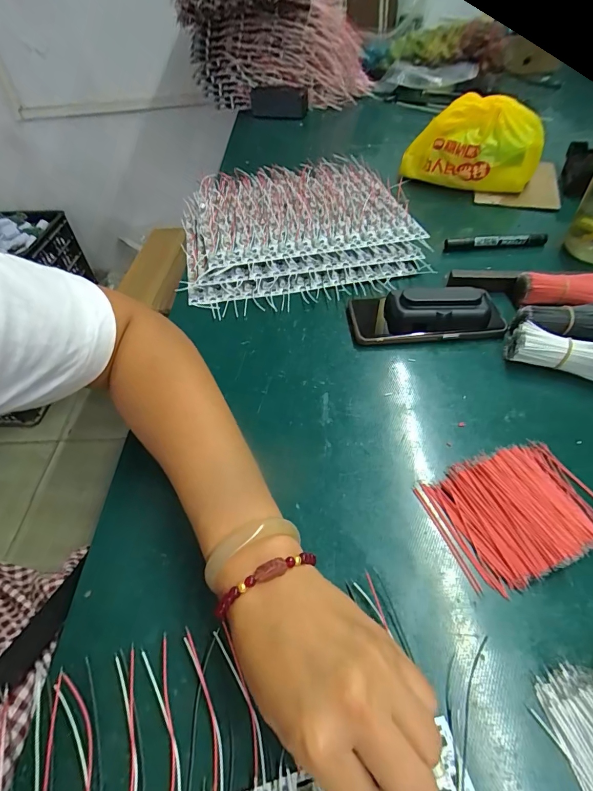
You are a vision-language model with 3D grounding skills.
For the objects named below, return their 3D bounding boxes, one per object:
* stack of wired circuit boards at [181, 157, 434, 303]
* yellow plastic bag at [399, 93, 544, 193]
[{"bbox_3d":[-0.008,-0.263,0.584,0.316,0.039,0.343,-9,50,-6],"label":"stack of wired circuit boards"},{"bbox_3d":[0.269,-0.378,0.610,0.190,0.125,0.072,5,51,10],"label":"yellow plastic bag"}]

